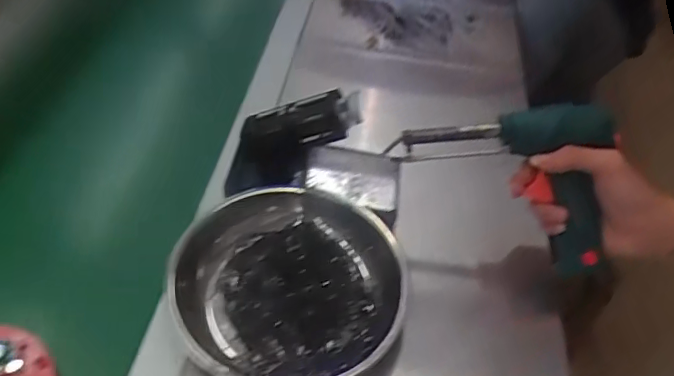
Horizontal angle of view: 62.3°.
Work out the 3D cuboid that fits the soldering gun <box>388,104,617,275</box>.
[{"bbox_3d":[0.164,-0.027,0.481,0.197,0.126,0.042,33,21,1],"label":"soldering gun"}]

